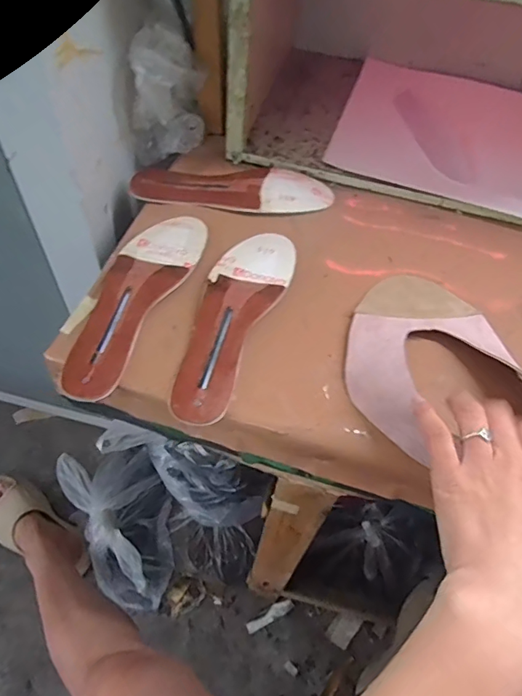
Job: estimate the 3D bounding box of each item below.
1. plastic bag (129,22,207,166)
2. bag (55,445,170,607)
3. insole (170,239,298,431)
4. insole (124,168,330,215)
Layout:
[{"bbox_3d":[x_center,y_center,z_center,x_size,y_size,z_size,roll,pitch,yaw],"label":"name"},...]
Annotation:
[{"bbox_3d":[-0.107,-0.285,0.553,0.084,0.123,0.067,-6,57,-9],"label":"plastic bag"},{"bbox_3d":[-0.264,0.331,0.940,0.171,0.204,0.314,-23,61,-19],"label":"bag"},{"bbox_3d":[-0.028,-0.033,0.460,0.072,0.009,0.226,22,60,8],"label":"insole"},{"bbox_3d":[-0.033,-0.187,0.560,0.232,0.011,0.083,0,56,-5],"label":"insole"}]

